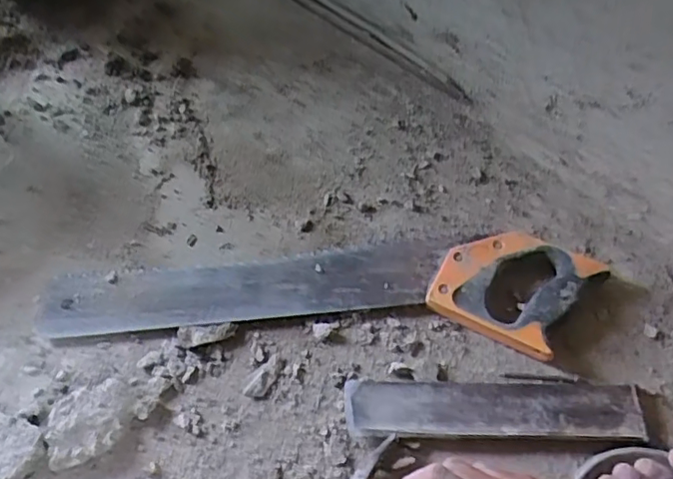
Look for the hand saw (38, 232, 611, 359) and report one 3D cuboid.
[{"bbox_3d":[-0.021,0.054,0.545,0.510,0.025,0.116,-2,61,-1],"label":"hand saw"}]

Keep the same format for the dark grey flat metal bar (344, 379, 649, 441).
[{"bbox_3d":[0.135,0.145,0.499,0.249,0.013,0.048,1,61,1],"label":"dark grey flat metal bar"}]

